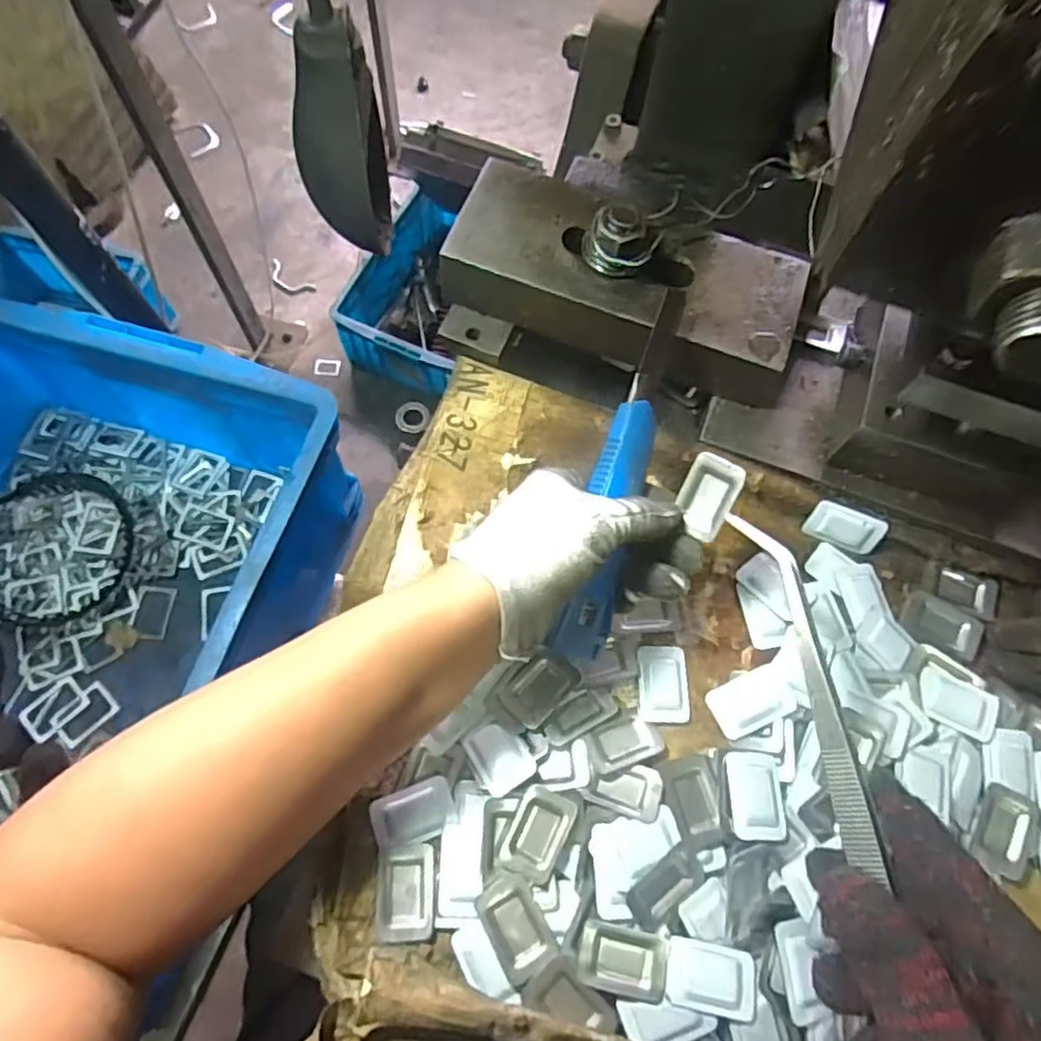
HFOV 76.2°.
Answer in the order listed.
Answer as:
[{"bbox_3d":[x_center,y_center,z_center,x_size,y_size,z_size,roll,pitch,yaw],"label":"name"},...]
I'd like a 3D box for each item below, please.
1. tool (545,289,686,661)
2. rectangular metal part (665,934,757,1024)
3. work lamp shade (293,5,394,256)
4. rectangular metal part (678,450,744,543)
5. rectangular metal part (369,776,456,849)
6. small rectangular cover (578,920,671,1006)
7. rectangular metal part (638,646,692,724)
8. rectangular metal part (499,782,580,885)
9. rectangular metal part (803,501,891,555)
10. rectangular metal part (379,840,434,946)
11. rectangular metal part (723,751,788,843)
[{"bbox_3d":[0.051,-0.026,0.330,0.026,0.021,0.190,15,82,4],"label":"tool"},{"bbox_3d":[0.086,0.207,0.301,0.040,0.006,0.026,12,69,2],"label":"rectangular metal part"},{"bbox_3d":[-0.144,-0.298,0.538,0.069,0.198,0.118,-11,70,-7],"label":"work lamp shade"},{"bbox_3d":[0.091,-0.012,0.324,0.026,0.004,0.038,33,110,30],"label":"rectangular metal part"},{"bbox_3d":[-0.052,0.144,0.326,0.038,0.006,0.026,-20,72,-10],"label":"rectangular metal part"},{"bbox_3d":[0.046,0.200,0.301,0.040,0.005,0.026,14,69,2],"label":"small rectangular cover"},{"bbox_3d":[0.077,0.088,0.357,0.027,0.005,0.040,4,69,-2],"label":"rectangular metal part"},{"bbox_3d":[0.008,0.151,0.321,0.027,0.004,0.040,25,70,6],"label":"rectangular metal part"},{"bbox_3d":[0.187,0.004,0.383,0.041,0.025,0.004,23,33,5],"label":"rectangular metal part"},{"bbox_3d":[-0.054,0.175,0.313,0.025,0.009,0.039,0,69,-3],"label":"rectangular metal part"},{"bbox_3d":[0.117,0.137,0.330,0.028,0.008,0.040,2,69,-2],"label":"rectangular metal part"}]

